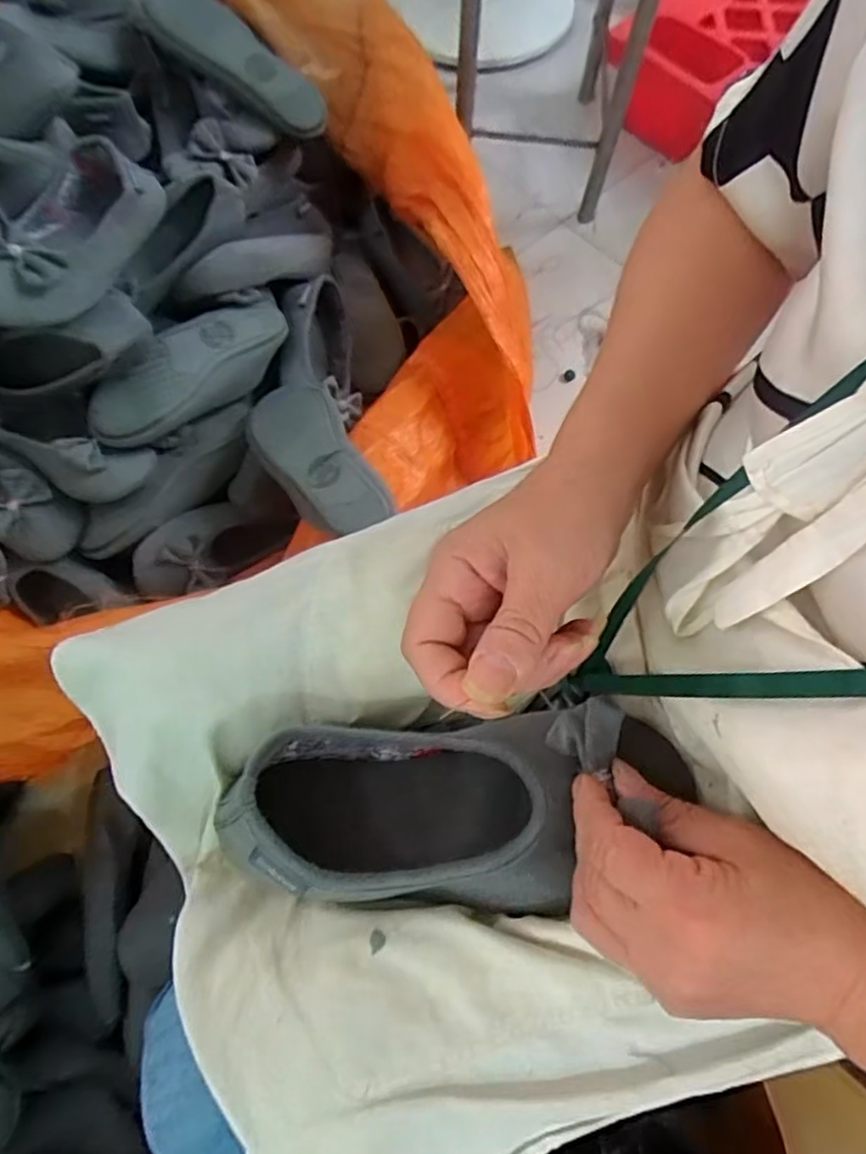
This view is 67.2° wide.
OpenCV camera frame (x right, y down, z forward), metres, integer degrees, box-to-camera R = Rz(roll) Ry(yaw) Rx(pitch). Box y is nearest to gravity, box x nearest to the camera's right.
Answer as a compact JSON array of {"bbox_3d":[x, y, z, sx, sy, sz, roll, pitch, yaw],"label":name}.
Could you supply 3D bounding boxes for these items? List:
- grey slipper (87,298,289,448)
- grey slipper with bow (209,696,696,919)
[{"bbox_3d":[-0.265,-0.234,0.733,0.094,0.039,0.250,47,68,-8],"label":"grey slipper"},{"bbox_3d":[0.003,0.116,0.323,0.224,0.069,0.091,-8,69,7],"label":"grey slipper with bow"}]

